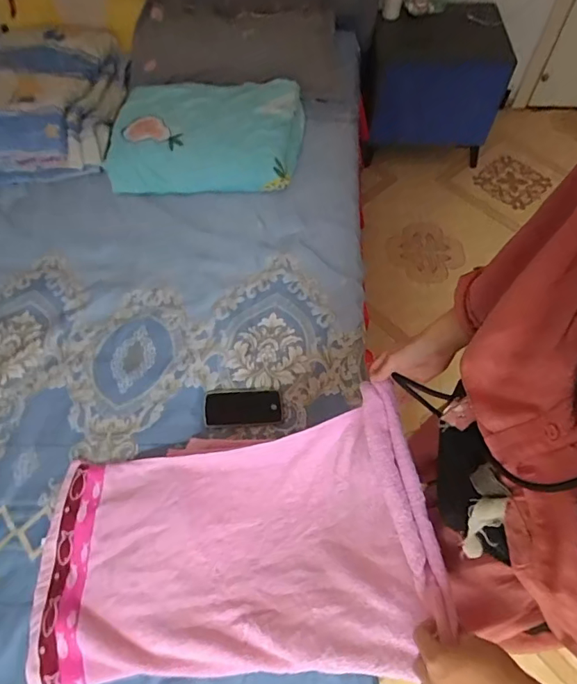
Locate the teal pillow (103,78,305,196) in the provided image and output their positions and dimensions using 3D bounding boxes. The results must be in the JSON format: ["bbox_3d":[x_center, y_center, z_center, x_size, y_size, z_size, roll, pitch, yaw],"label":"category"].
[{"bbox_3d":[-0.267,-0.651,1.449,0.605,0.154,0.450,6,63,5],"label":"teal pillow"}]

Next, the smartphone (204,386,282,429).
[{"bbox_3d":[-0.099,0.141,1.007,0.164,0.009,0.084,-4,67,-13],"label":"smartphone"}]

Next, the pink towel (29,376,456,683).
[{"bbox_3d":[-0.132,0.299,0.707,0.583,0.363,0.361,-3,60,-5],"label":"pink towel"}]

